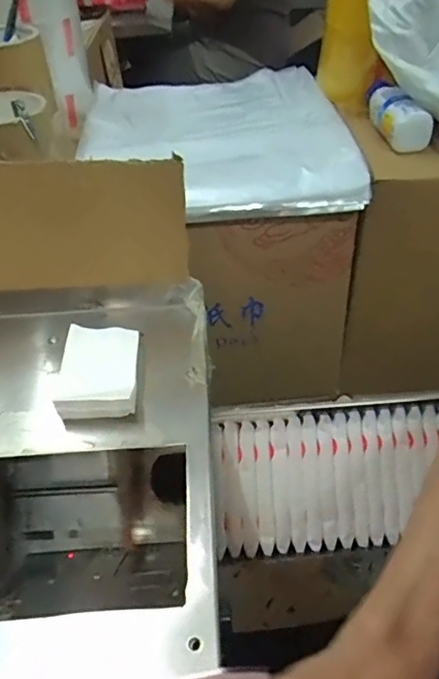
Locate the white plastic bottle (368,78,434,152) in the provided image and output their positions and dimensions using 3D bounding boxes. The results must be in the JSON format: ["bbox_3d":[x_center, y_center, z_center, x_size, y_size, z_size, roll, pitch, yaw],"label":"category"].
[{"bbox_3d":[0.216,-0.284,0.645,0.047,0.045,0.128,-6,44,-3],"label":"white plastic bottle"}]

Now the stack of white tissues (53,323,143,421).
[{"bbox_3d":[-0.107,0.026,0.473,0.066,0.031,0.101,-5,44,-2],"label":"stack of white tissues"}]

